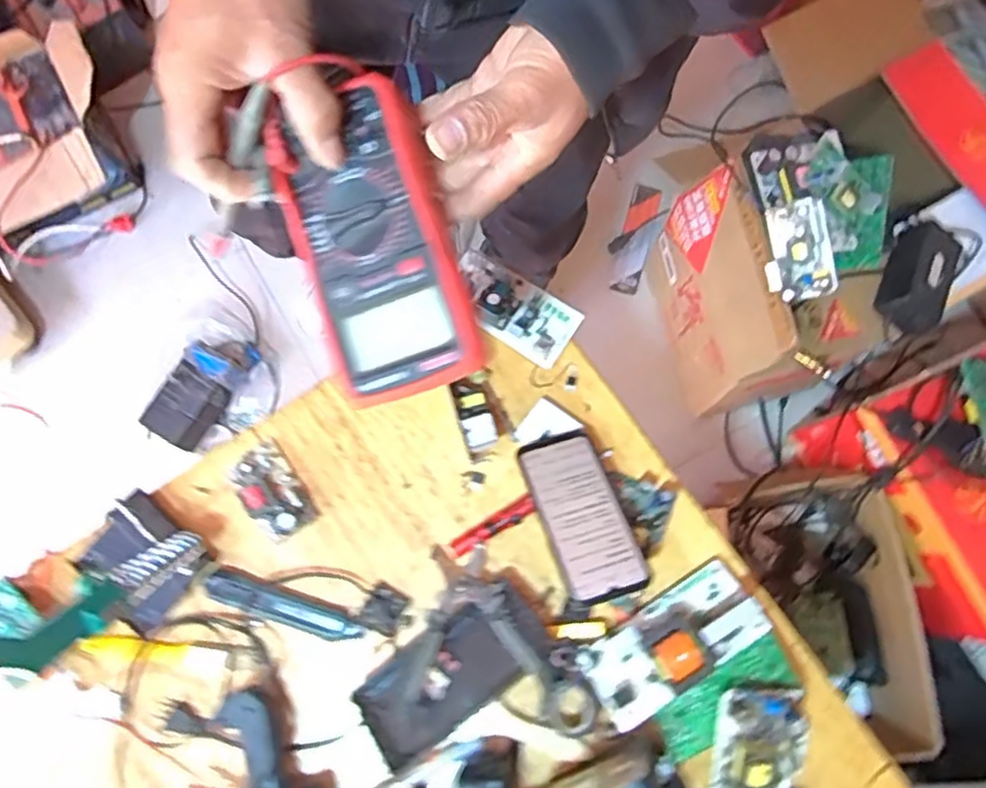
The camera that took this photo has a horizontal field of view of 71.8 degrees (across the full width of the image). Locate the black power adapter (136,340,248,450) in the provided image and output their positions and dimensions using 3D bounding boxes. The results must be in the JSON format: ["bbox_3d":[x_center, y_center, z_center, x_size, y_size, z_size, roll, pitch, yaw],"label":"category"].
[{"bbox_3d":[-0.545,0.009,1.230,0.120,0.039,0.168,30,79,6],"label":"black power adapter"}]

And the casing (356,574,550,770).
[{"bbox_3d":[-0.039,0.258,0.634,0.180,0.053,0.105,-36,80,-7],"label":"casing"}]

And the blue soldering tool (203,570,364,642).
[{"bbox_3d":[-0.206,0.207,0.661,0.160,0.015,0.028,18,78,4],"label":"blue soldering tool"}]

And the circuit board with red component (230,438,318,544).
[{"bbox_3d":[-0.225,0.096,0.684,0.053,0.031,0.098,-33,80,-7],"label":"circuit board with red component"}]

